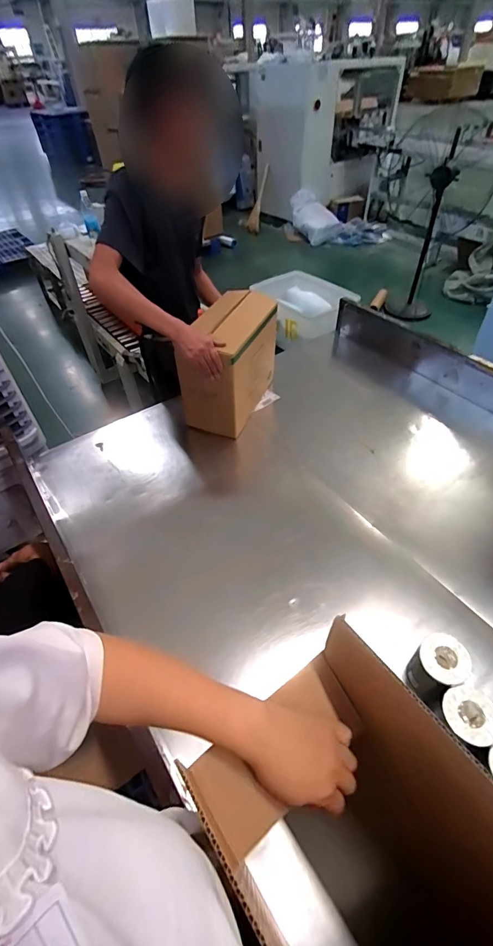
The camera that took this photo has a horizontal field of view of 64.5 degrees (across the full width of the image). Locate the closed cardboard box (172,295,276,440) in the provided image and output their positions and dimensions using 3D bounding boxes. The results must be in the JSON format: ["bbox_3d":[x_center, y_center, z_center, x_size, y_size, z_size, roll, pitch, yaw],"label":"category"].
[{"bbox_3d":[-0.060,-0.378,1.363,0.210,0.340,0.356,16,51,17],"label":"closed cardboard box"}]

